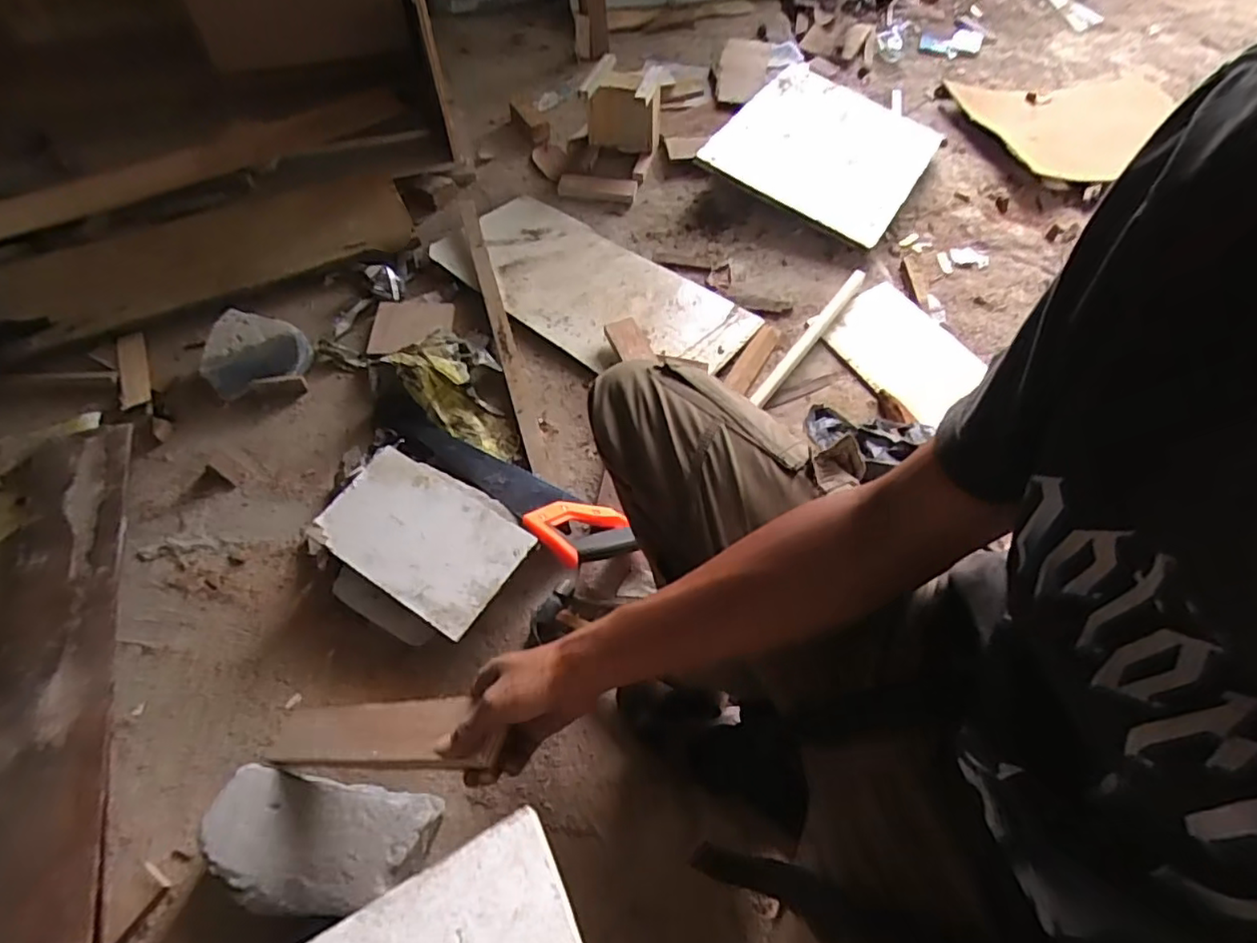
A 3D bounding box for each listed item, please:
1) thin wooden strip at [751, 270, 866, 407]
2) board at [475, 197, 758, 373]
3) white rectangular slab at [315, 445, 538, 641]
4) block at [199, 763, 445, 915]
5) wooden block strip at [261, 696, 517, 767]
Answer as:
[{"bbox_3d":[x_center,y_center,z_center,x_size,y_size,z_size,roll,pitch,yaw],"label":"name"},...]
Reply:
[{"bbox_3d":[0.304,-0.227,1.039,0.025,0.021,0.354,33,64,17],"label":"thin wooden strip"},{"bbox_3d":[-0.060,-0.315,1.082,0.521,0.015,0.255,33,64,16],"label":"board"},{"bbox_3d":[-0.247,0.072,0.766,0.245,0.019,0.154,32,64,16],"label":"white rectangular slab"},{"bbox_3d":[-0.308,0.374,0.633,0.208,0.069,0.111,8,58,4],"label":"block"},{"bbox_3d":[-0.237,0.237,0.574,0.328,0.025,0.058,-16,53,33],"label":"wooden block strip"}]

